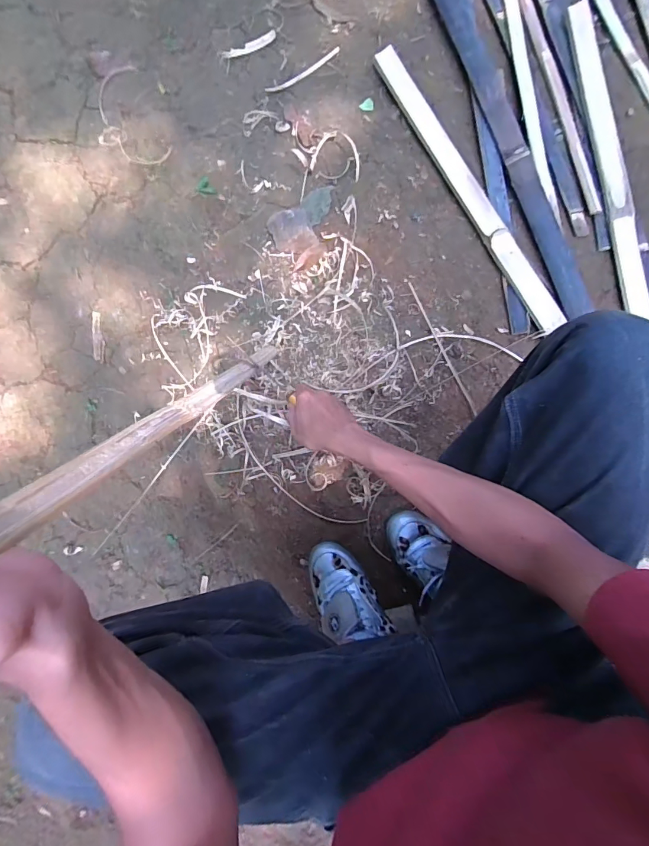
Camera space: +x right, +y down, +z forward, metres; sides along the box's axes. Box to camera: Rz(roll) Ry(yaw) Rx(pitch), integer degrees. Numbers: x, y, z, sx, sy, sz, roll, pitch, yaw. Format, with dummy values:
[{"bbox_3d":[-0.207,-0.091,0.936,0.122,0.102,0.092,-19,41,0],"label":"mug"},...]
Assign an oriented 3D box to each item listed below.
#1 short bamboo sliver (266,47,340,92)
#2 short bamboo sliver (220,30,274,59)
[{"bbox_3d":[-0.039,-0.687,0.825,0.164,0.007,0.021,-33,85,0],"label":"short bamboo sliver"},{"bbox_3d":[-0.148,-0.741,0.828,0.110,0.004,0.026,-24,85,1],"label":"short bamboo sliver"}]

